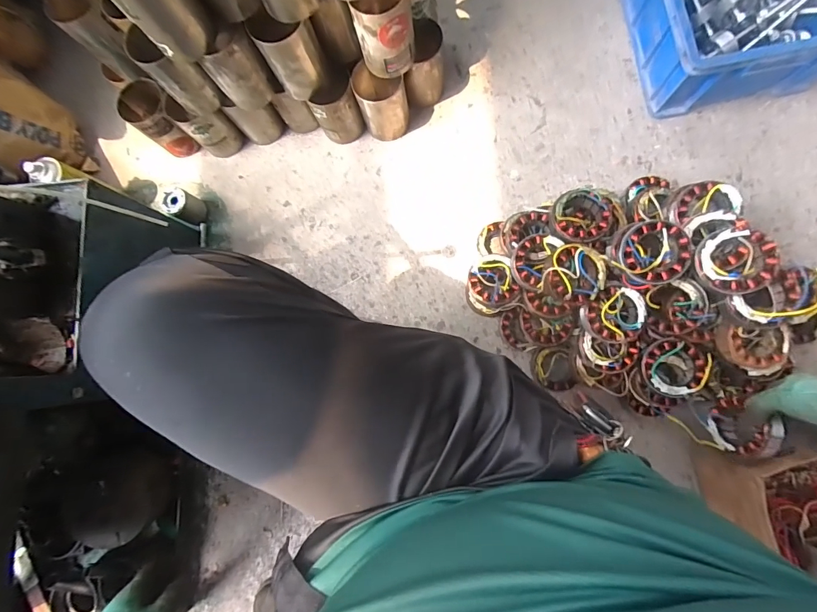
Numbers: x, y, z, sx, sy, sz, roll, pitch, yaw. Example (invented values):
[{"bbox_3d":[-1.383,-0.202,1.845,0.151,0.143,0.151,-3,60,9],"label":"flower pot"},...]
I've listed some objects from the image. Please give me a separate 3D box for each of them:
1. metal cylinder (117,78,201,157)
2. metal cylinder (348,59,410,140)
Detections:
[{"bbox_3d":[-0.491,-0.369,0.798,0.116,0.126,0.092,43,88,10],"label":"metal cylinder"},{"bbox_3d":[-0.051,-0.389,0.752,0.085,0.126,0.090,-1,82,6],"label":"metal cylinder"}]

